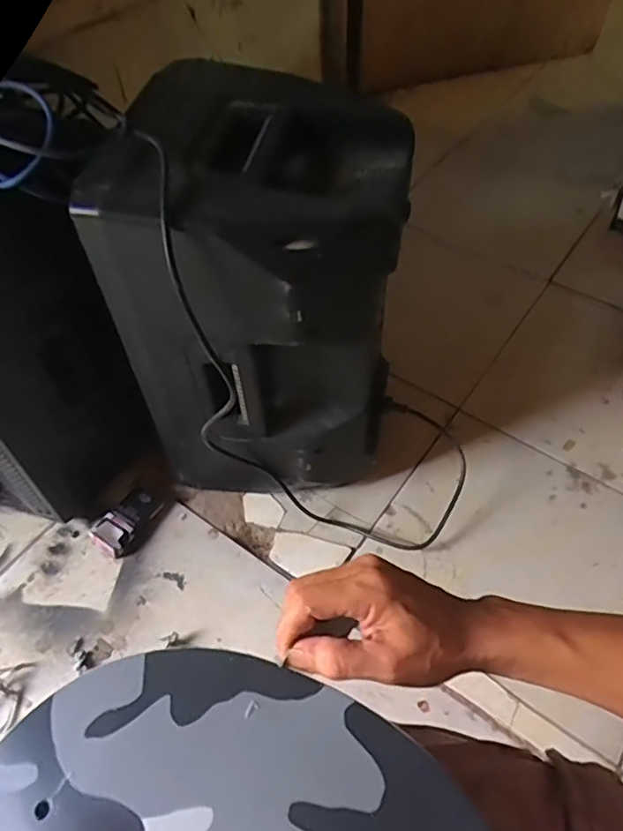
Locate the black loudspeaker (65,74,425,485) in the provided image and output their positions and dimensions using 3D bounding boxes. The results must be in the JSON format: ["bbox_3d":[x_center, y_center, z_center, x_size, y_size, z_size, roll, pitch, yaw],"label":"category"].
[{"bbox_3d":[-0.044,-0.134,0.751,0.290,0.444,0.314,11,57,9],"label":"black loudspeaker"}]

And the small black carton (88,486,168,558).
[{"bbox_3d":[-0.272,0.158,0.882,0.069,0.028,0.106,31,59,24],"label":"small black carton"}]

